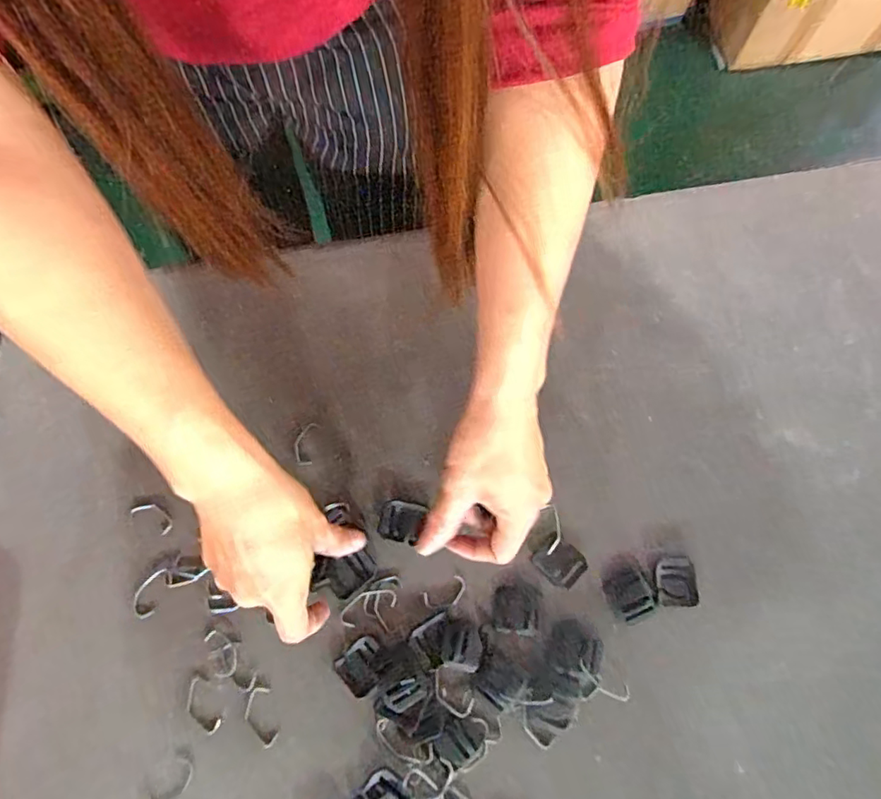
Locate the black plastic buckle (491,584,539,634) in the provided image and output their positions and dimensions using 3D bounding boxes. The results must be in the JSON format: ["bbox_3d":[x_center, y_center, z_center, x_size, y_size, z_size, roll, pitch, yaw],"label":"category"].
[{"bbox_3d":[0.052,0.148,0.393,0.031,0.004,0.030,6,72,1],"label":"black plastic buckle"}]

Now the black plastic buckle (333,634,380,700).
[{"bbox_3d":[-0.053,0.182,0.383,0.031,0.004,0.029,-41,77,-12],"label":"black plastic buckle"}]

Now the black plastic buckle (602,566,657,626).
[{"bbox_3d":[0.136,0.141,0.402,0.030,0.004,0.036,-24,74,-8],"label":"black plastic buckle"}]

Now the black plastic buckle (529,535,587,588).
[{"bbox_3d":[0.085,0.117,0.402,0.031,0.004,0.034,-40,77,-12],"label":"black plastic buckle"}]

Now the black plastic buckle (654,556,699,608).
[{"bbox_3d":[0.168,0.130,0.401,0.030,0.004,0.034,-2,72,-1],"label":"black plastic buckle"}]

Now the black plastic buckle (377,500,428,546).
[{"bbox_3d":[-0.029,0.088,0.409,0.030,0.004,0.029,17,73,5],"label":"black plastic buckle"}]

